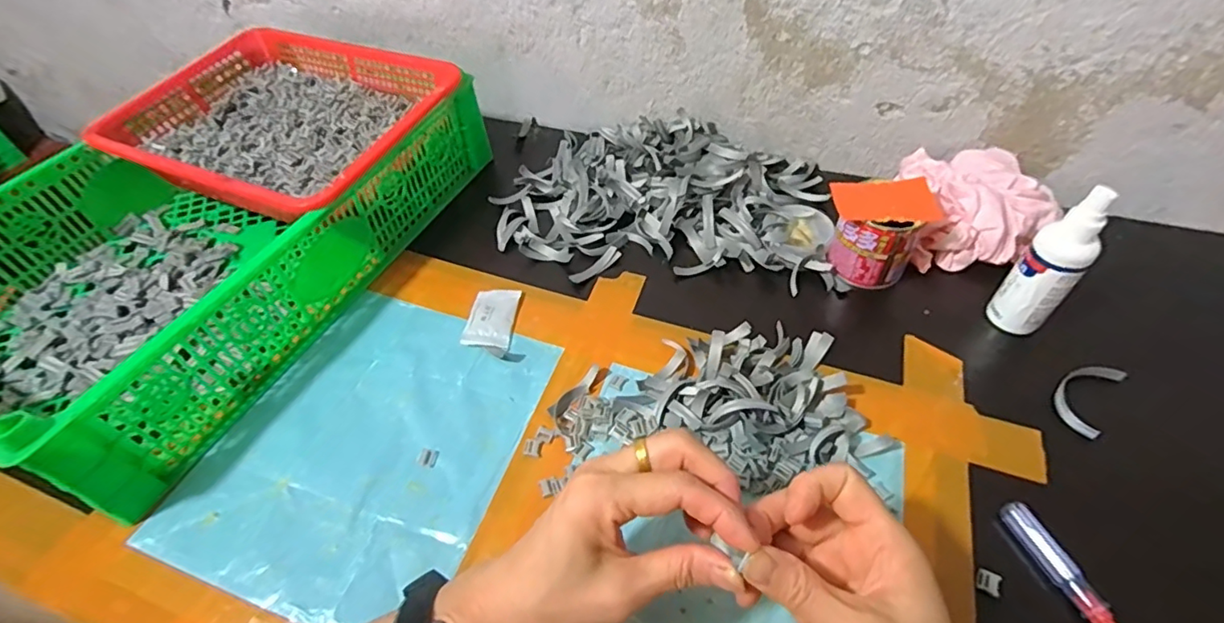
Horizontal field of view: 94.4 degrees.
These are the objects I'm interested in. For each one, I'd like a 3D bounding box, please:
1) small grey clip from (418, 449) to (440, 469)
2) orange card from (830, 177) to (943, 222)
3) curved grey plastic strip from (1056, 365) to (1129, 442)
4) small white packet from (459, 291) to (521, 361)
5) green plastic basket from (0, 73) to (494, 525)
[{"bbox_3d":[-0.134,0.106,0.412,0.014,0.004,0.013,5,50,8],"label":"small grey clip"},{"bbox_3d":[0.226,-0.092,0.471,0.078,0.005,0.050,-3,50,5],"label":"orange card"},{"bbox_3d":[0.354,0.062,0.424,0.032,0.013,0.072,35,59,29],"label":"curved grey plastic strip"},{"bbox_3d":[-0.103,0.006,0.491,0.039,0.011,0.070,4,49,7],"label":"small white packet"},{"bbox_3d":[-0.367,-0.082,0.523,0.288,0.106,0.453,15,52,16],"label":"green plastic basket"}]

